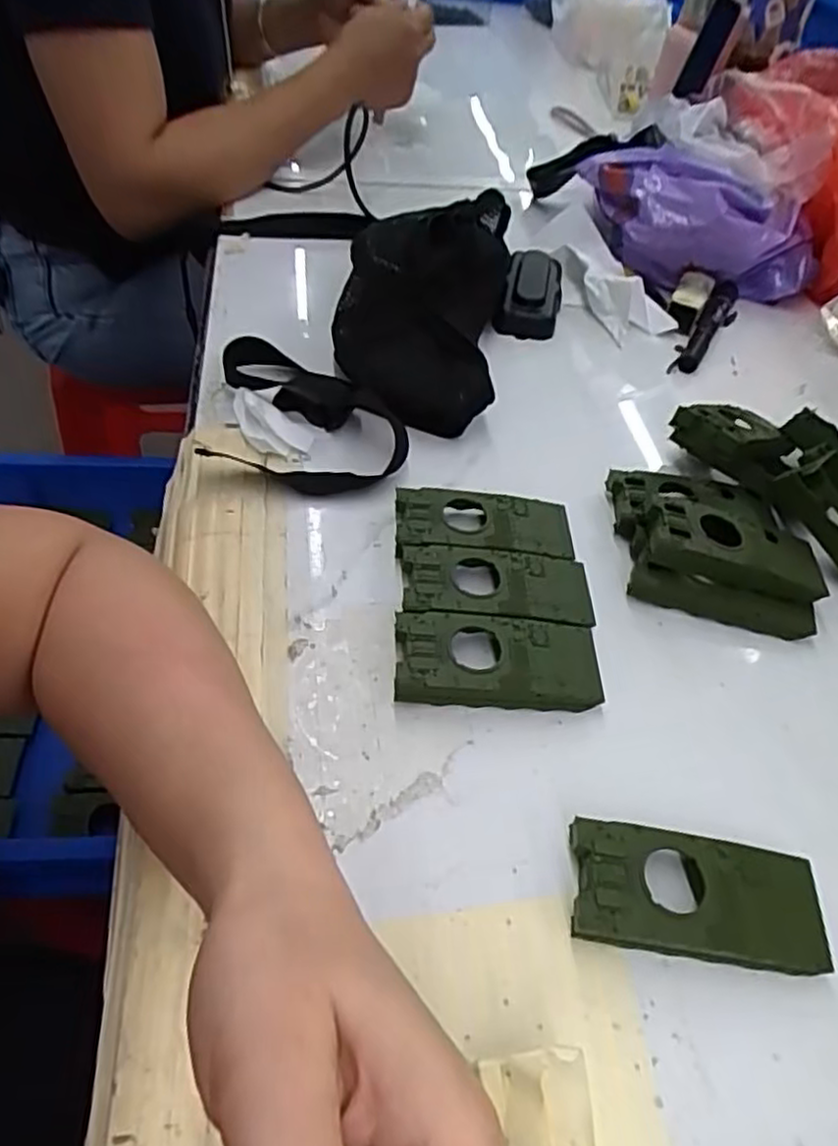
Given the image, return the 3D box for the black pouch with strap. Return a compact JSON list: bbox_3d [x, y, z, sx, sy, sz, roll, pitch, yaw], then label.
[{"bbox_3d":[-0.036,-0.196,0.521,0.191,0.079,0.307,8,49,2],"label":"black pouch with strap"}]

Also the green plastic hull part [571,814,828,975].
[{"bbox_3d":[0.116,0.135,0.301,0.104,0.020,0.046,7,49,1],"label":"green plastic hull part"}]

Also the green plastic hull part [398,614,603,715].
[{"bbox_3d":[0.040,0.045,0.369,0.104,0.019,0.046,1,50,-4],"label":"green plastic hull part"}]

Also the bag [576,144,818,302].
[{"bbox_3d":[0.240,-0.304,0.638,0.223,0.096,0.098,21,51,12],"label":"bag"}]

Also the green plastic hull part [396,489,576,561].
[{"bbox_3d":[0.039,-0.026,0.430,0.104,0.020,0.047,1,50,-4],"label":"green plastic hull part"}]

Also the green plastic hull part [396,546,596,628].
[{"bbox_3d":[0.043,0.009,0.399,0.105,0.019,0.048,2,50,-4],"label":"green plastic hull part"}]

